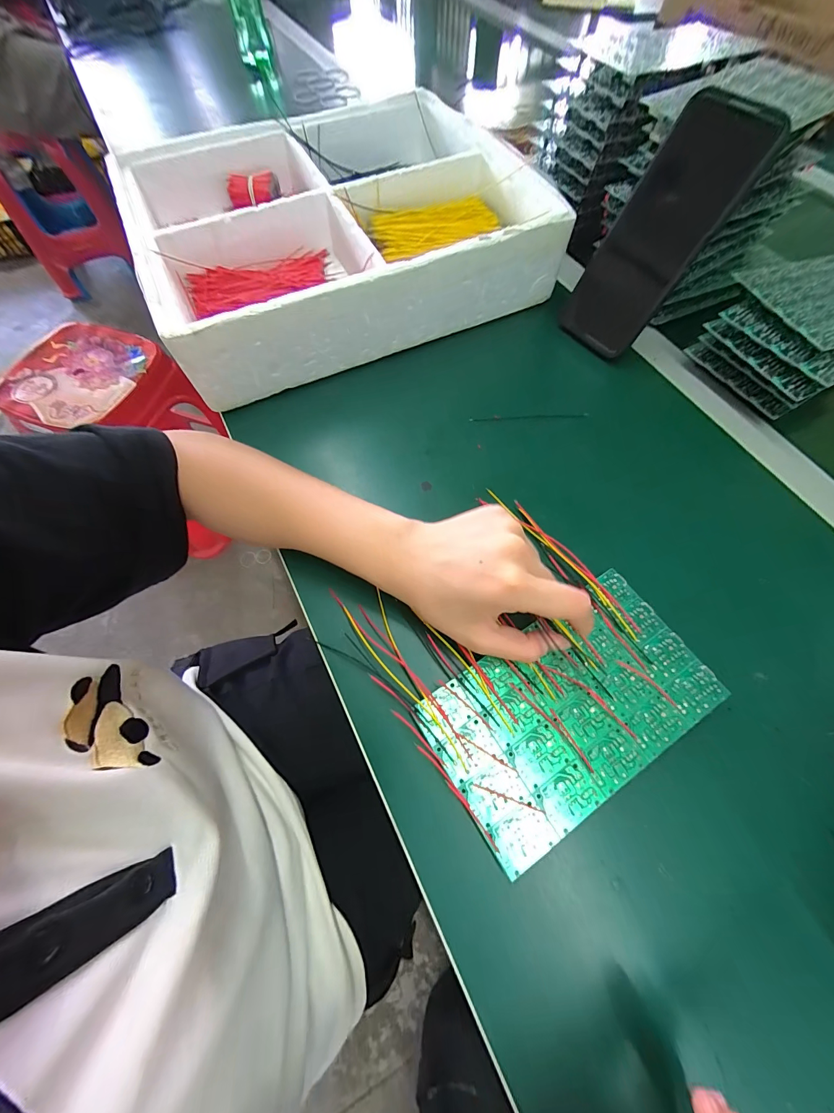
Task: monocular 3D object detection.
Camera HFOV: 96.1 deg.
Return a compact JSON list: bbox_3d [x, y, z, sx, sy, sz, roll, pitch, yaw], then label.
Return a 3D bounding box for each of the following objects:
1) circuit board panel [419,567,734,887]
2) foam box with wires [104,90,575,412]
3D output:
[{"bbox_3d":[0.097,0.092,0.236,0.171,0.004,0.100,-31,69,-13],"label":"circuit board panel"},{"bbox_3d":[-0.090,-0.349,0.396,0.372,0.077,0.327,-23,68,-10],"label":"foam box with wires"}]

